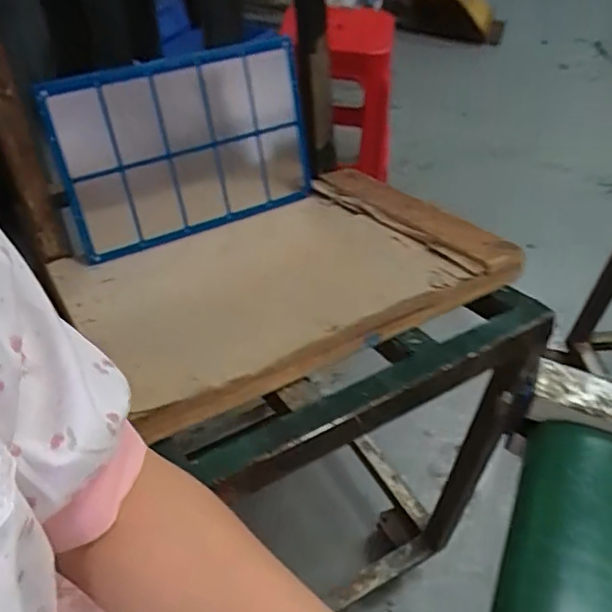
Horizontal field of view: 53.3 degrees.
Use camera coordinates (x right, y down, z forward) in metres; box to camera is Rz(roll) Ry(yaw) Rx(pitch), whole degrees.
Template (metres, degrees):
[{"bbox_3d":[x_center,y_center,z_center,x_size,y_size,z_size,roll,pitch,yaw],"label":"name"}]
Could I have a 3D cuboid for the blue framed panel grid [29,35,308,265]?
[{"bbox_3d":[-0.126,-0.176,0.682,0.287,0.194,0.026,-22,35,-22],"label":"blue framed panel grid"}]

